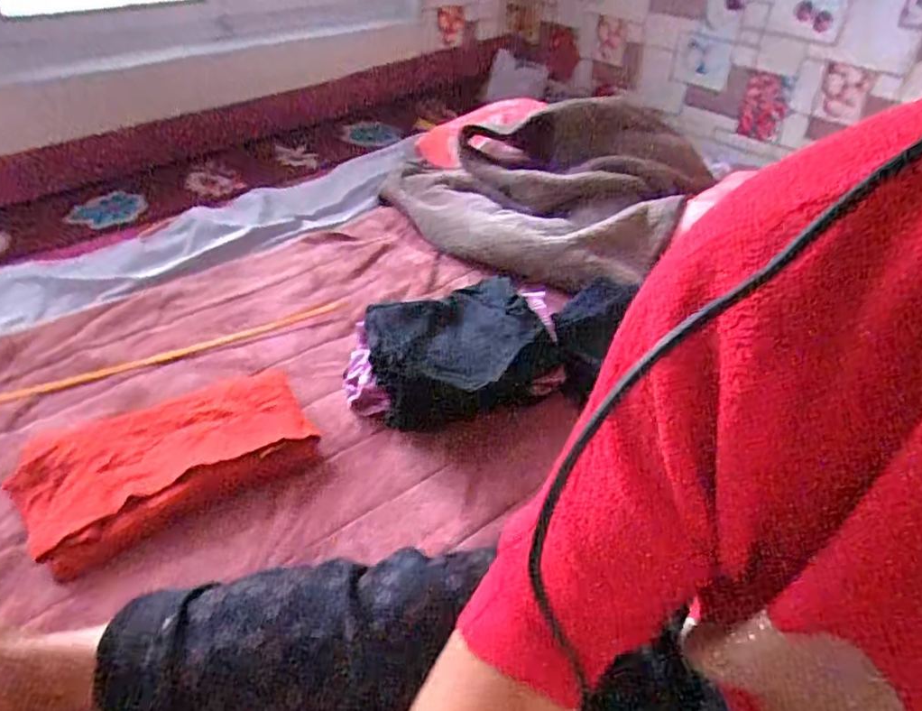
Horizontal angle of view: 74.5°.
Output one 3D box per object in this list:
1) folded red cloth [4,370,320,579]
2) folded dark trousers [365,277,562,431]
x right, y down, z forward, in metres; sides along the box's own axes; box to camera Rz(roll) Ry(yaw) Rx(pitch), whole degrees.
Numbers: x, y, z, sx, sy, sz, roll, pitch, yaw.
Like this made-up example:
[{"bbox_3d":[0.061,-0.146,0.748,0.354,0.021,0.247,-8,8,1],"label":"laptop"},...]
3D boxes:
[{"bbox_3d":[-0.348,0.118,0.732,0.322,0.034,0.217,-20,45,-26],"label":"folded red cloth"},{"bbox_3d":[-0.001,-0.005,0.855,0.252,0.101,0.207,-4,40,-10],"label":"folded dark trousers"}]

